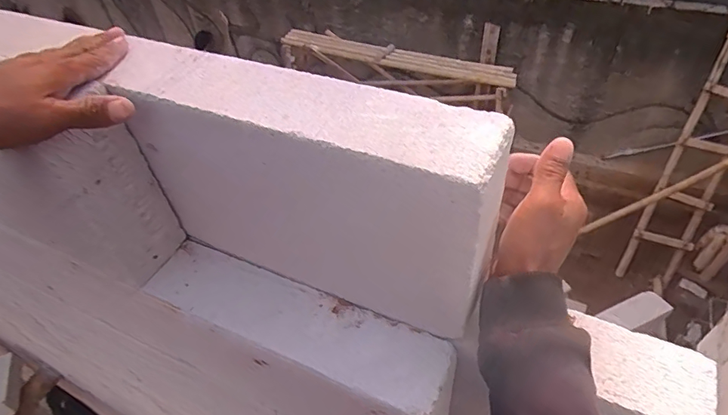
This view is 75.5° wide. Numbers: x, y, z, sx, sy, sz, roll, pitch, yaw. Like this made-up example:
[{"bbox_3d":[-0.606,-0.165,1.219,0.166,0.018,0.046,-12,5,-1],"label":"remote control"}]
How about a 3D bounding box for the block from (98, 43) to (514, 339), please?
[{"bbox_3d":[-0.052,-0.012,0.417,0.321,0.198,0.083,16,49,20],"label":"block"}]

